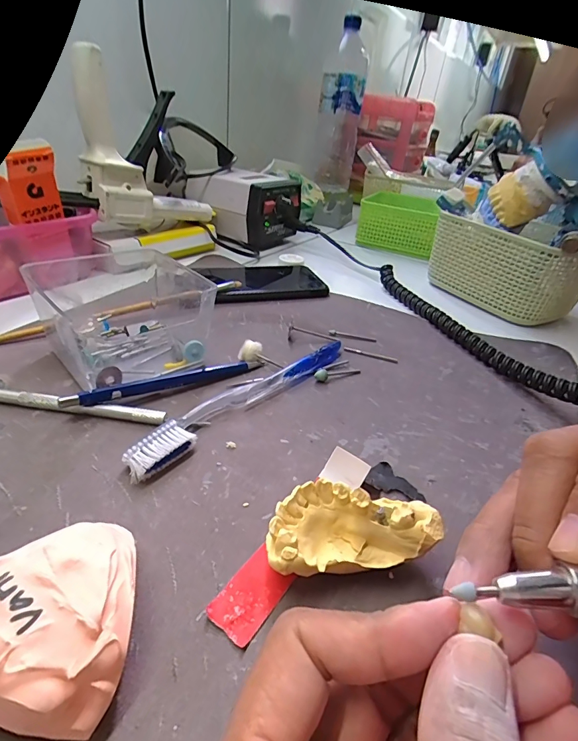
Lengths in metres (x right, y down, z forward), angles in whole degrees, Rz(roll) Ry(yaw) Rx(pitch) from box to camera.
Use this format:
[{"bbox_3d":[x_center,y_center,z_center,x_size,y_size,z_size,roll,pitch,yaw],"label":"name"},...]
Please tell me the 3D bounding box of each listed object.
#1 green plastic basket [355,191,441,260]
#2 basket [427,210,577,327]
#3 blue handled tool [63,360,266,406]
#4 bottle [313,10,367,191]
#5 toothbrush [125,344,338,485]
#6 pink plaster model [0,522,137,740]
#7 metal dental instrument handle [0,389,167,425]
[{"bbox_3d":[0.182,-0.238,0.643,0.112,0.061,0.148,20,35,17],"label":"green plastic basket"},{"bbox_3d":[0.240,-0.120,0.445,0.089,0.091,0.152,-17,41,-32],"label":"basket"},{"bbox_3d":[-0.075,0.007,0.263,0.129,0.015,0.010,-17,41,-32],"label":"blue handled tool"},{"bbox_3d":[0.104,-0.526,0.814,0.086,0.275,0.099,10,33,4],"label":"bottle"},{"bbox_3d":[-0.023,0.014,0.265,0.022,0.013,0.188,29,39,29],"label":"toothbrush"},{"bbox_3d":[-0.076,0.084,0.132,0.046,0.032,0.059,-4,35,-17],"label":"pink plaster model"},{"bbox_3d":[-0.131,0.021,0.239,0.115,0.008,0.007,8,34,1],"label":"metal dental instrument handle"}]

